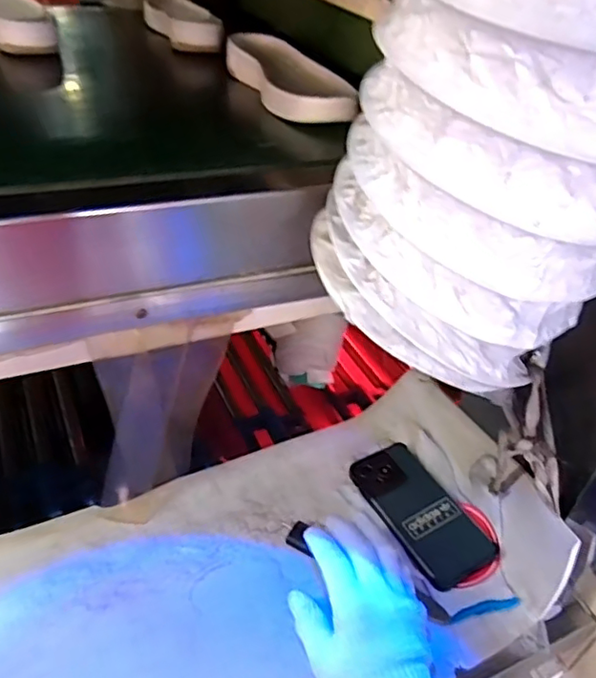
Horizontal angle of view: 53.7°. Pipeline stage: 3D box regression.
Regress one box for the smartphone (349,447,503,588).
[{"bbox_3d":[0.130,0.181,0.627,0.081,0.010,0.162,-21,46,-22],"label":"smartphone"}]

